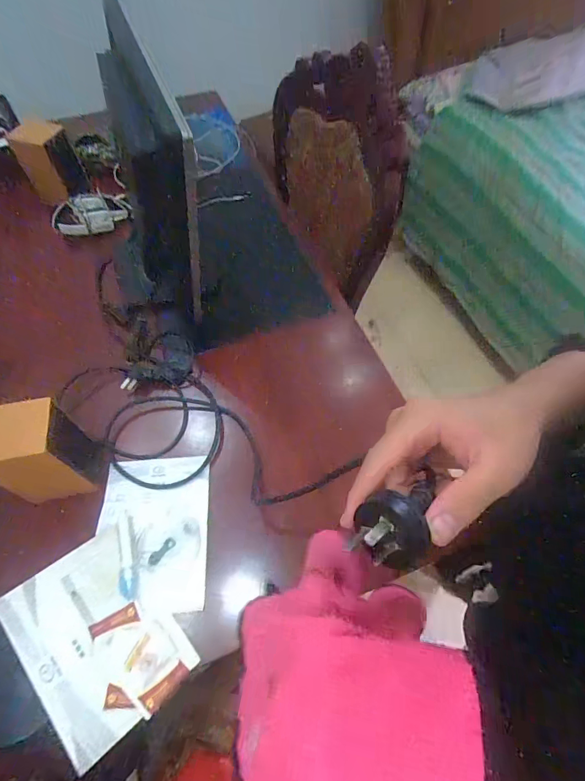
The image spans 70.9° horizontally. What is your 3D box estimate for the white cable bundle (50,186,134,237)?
[{"bbox_3d":[-0.436,-0.375,0.872,0.154,0.077,0.044,-18,60,-9],"label":"white cable bundle"}]

